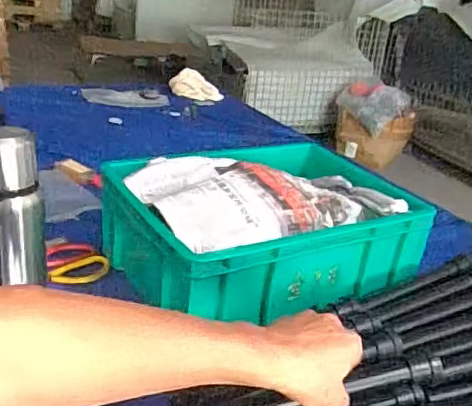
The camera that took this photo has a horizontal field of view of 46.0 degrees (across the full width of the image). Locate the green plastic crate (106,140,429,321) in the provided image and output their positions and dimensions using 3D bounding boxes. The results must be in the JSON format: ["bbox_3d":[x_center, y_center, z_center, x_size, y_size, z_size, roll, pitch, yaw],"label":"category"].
[{"bbox_3d":[0.040,0.026,0.829,0.407,0.130,0.306,-9,28,-32],"label":"green plastic crate"}]

